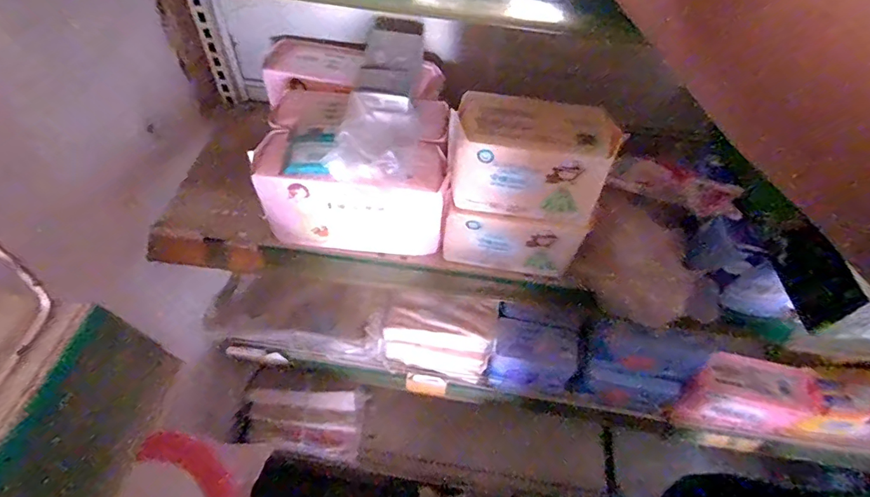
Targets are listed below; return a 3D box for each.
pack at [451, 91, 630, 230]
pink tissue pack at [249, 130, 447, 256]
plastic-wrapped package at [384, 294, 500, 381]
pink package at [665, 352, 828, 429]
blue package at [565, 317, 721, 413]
[{"bbox_3d":[0.110,-0.101,0.552,0.179,0.116,0.081,8,51,3],"label":"pack"},{"bbox_3d":[-0.099,-0.099,0.630,0.234,0.172,0.150,12,52,6],"label":"pink tissue pack"},{"bbox_3d":[0.009,0.163,0.923,0.211,0.161,0.092,8,51,2],"label":"plastic-wrapped package"},{"bbox_3d":[0.579,0.263,0.905,0.212,0.185,0.065,14,33,11],"label":"pink package"},{"bbox_3d":[0.382,0.221,0.906,0.221,0.155,0.094,10,52,4],"label":"blue package"}]

